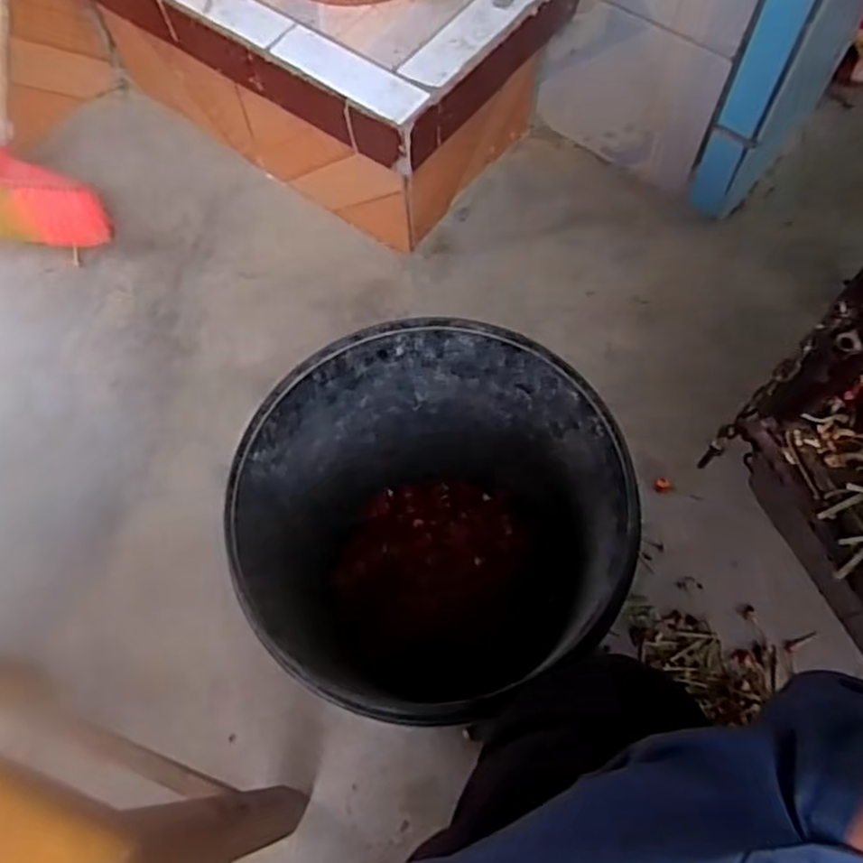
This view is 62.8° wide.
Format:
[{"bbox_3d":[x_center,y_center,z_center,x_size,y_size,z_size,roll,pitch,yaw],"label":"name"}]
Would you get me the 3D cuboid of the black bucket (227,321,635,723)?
[{"bbox_3d":[0.001,0.105,0.690,0.291,0.355,0.301,-1,67,2],"label":"black bucket"}]

